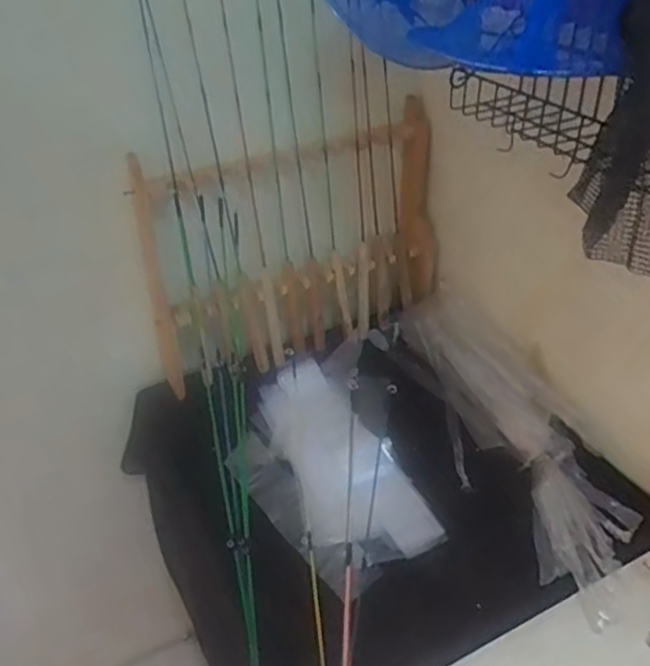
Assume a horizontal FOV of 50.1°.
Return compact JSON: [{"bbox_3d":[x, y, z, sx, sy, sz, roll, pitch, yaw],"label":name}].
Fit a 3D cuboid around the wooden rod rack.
[{"bbox_3d":[-0.033,-0.116,1.145,0.501,0.360,0.119,-21,41,-24],"label":"wooden rod rack"}]

